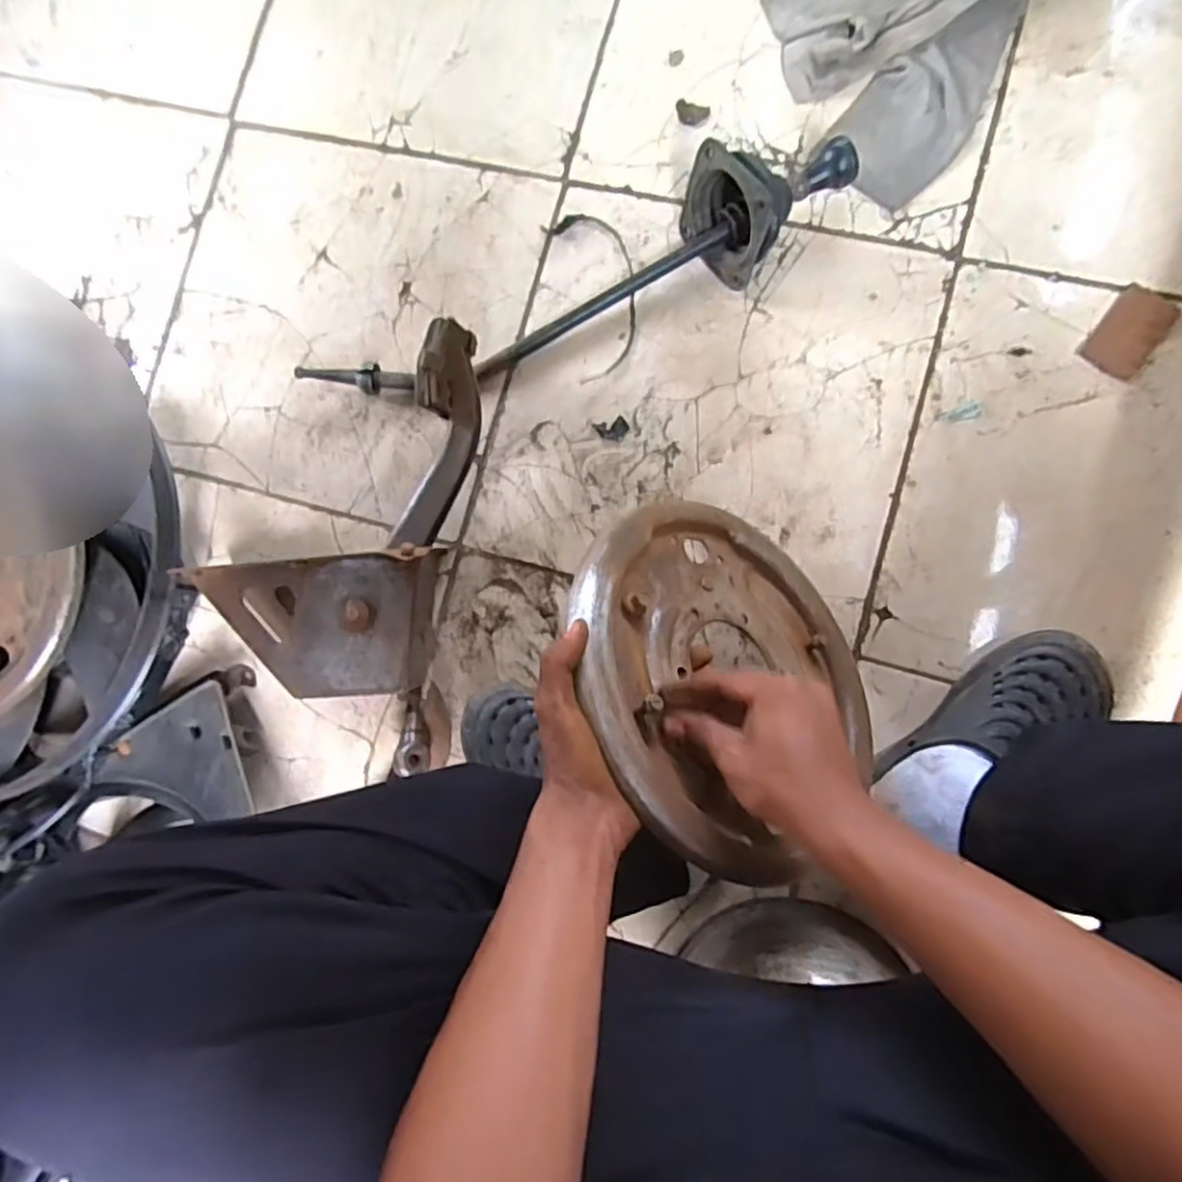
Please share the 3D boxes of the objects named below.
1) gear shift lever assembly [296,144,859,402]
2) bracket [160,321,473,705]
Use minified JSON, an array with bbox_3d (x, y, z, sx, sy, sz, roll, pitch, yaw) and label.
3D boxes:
[{"bbox_3d":[0.012,-0.310,0.661,0.517,0.095,0.107,-21,86,6],"label":"gear shift lever assembly"},{"bbox_3d":[-0.240,-0.083,0.674,0.225,0.119,0.366,14,91,7],"label":"bracket"}]

